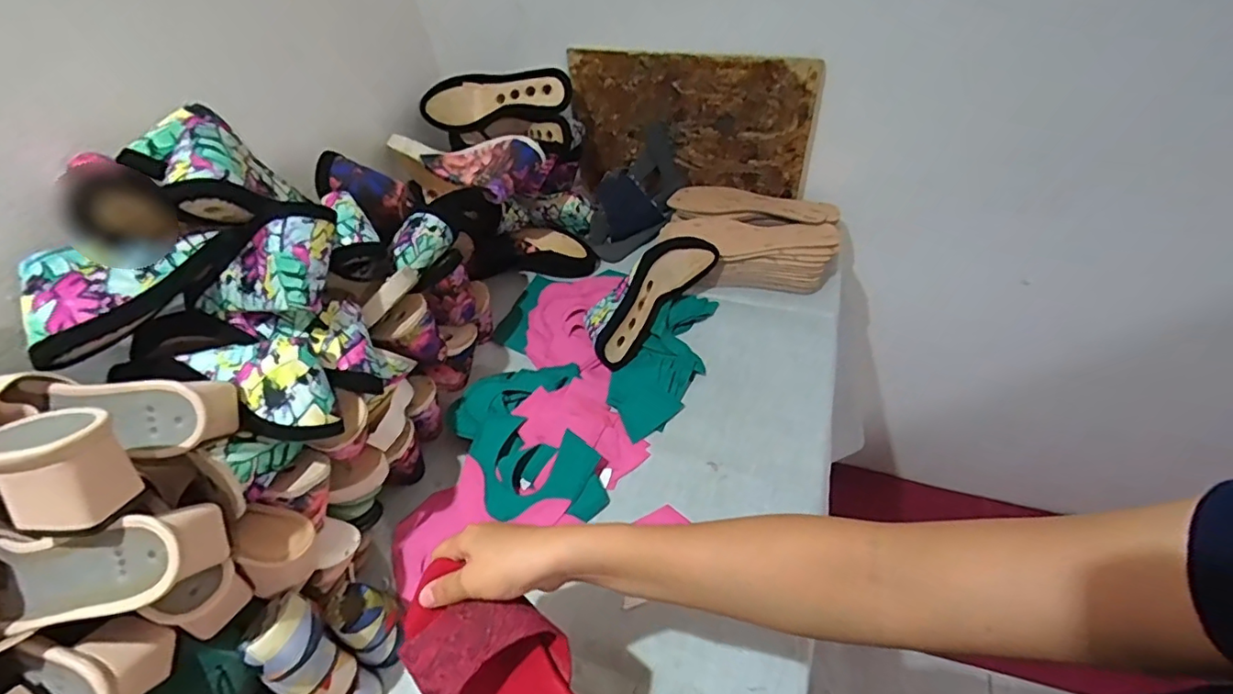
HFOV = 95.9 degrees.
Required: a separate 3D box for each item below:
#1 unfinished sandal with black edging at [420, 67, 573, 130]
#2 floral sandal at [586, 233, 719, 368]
[{"bbox_3d":[-0.188,-0.389,0.862,0.239,0.053,0.058,1,49,9],"label":"unfinished sandal with black edging"},{"bbox_3d":[0.041,-0.077,0.768,0.082,0.088,0.229,36,73,30],"label":"floral sandal"}]

